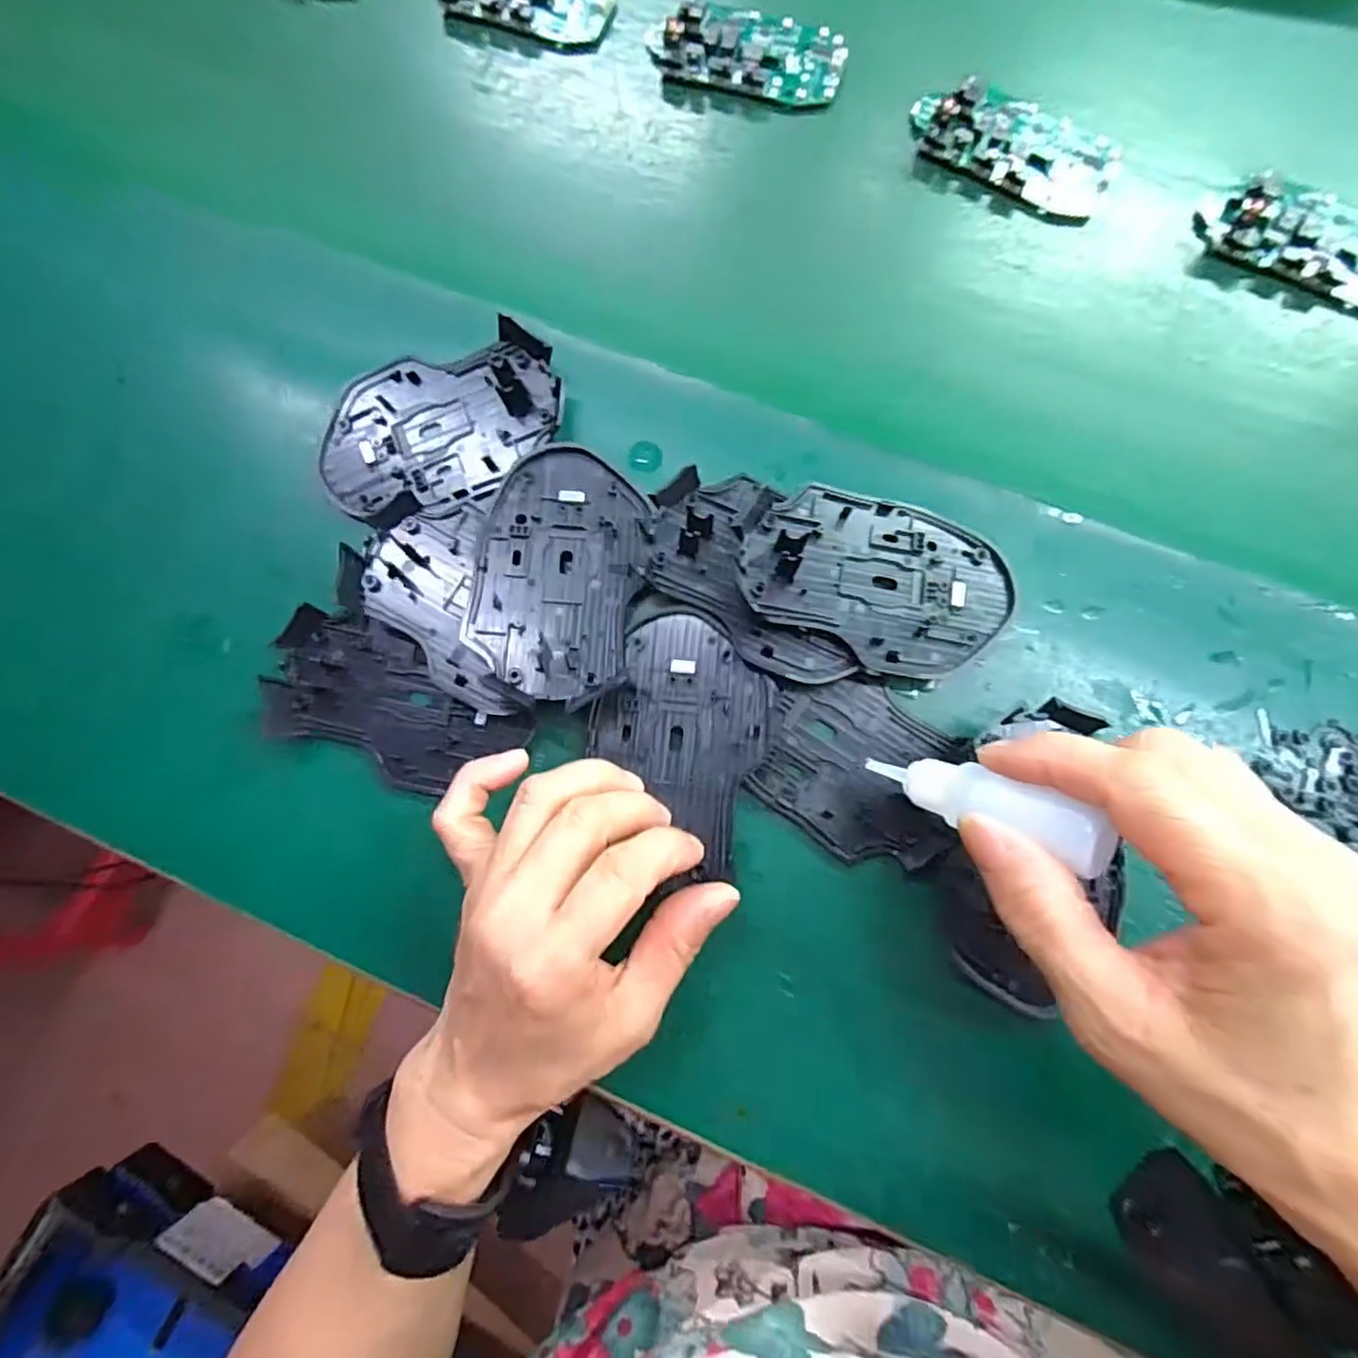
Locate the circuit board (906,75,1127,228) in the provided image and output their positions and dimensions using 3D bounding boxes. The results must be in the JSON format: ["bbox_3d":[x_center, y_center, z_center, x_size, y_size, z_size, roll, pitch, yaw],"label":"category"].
[{"bbox_3d":[0.157,-0.254,0.312,0.095,0.014,0.045,28,84,8],"label":"circuit board"}]

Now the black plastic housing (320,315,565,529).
[{"bbox_3d":[-0.106,-0.114,0.299,0.110,0.013,0.073,-22,80,0],"label":"black plastic housing"}]

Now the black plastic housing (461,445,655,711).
[{"bbox_3d":[-0.050,-0.047,0.282,0.068,0.012,0.108,11,82,5],"label":"black plastic housing"}]

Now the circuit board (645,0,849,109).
[{"bbox_3d":[0.032,-0.310,0.329,0.097,0.014,0.046,12,82,6],"label":"circuit board"}]

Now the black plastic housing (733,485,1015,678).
[{"bbox_3d":[0.079,-0.043,0.275,0.111,0.020,0.070,24,82,6],"label":"black plastic housing"}]

